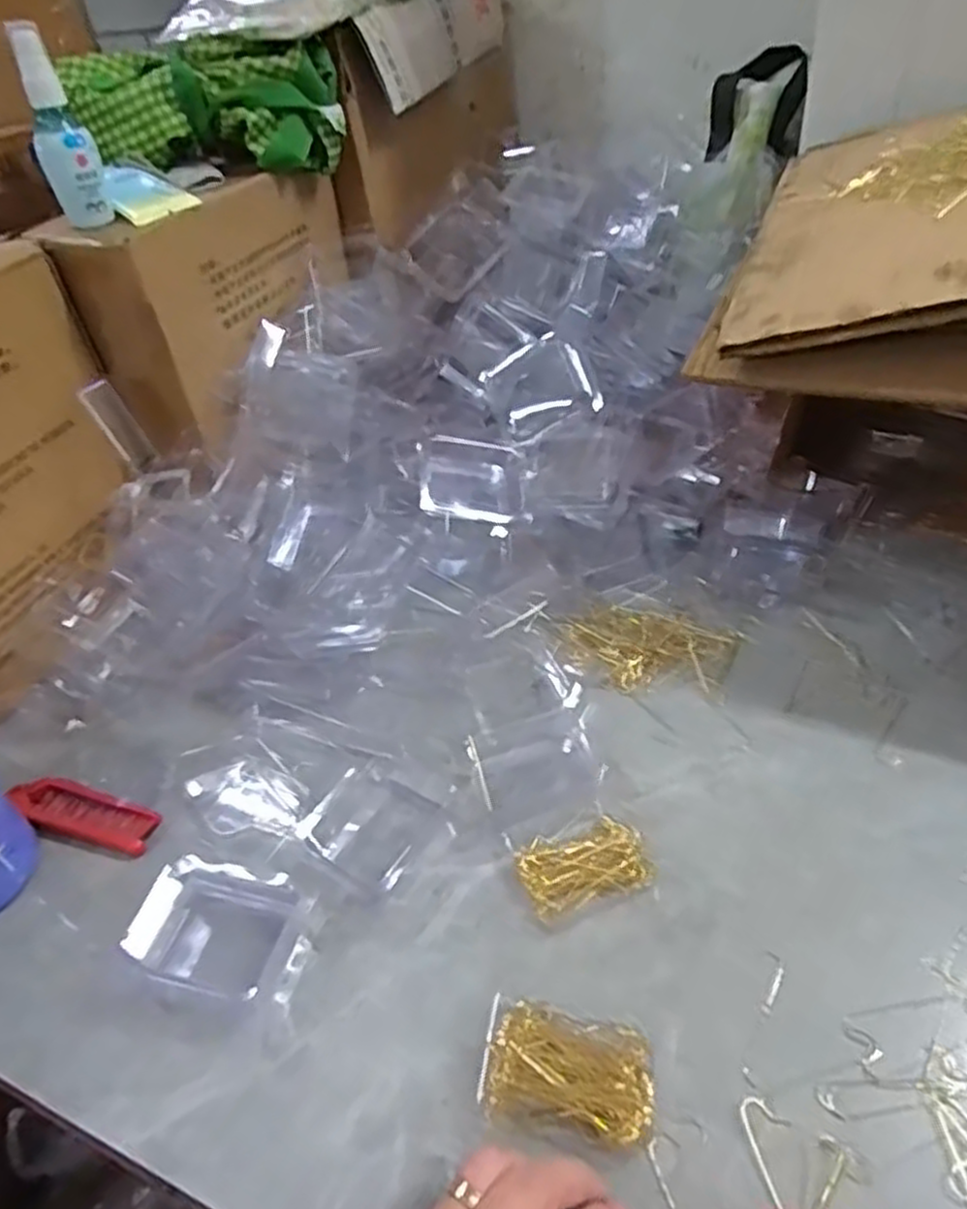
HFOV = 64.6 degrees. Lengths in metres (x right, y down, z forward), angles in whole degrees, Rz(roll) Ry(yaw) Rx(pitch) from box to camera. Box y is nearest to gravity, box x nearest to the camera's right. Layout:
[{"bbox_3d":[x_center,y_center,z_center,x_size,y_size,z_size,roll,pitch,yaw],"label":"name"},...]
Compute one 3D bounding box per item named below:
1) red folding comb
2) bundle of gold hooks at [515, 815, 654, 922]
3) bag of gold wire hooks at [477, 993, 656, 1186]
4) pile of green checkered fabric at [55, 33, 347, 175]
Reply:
[{"bbox_3d":[-0.256,0.131,0.483,0.105,0.019,0.026,10,43,18],"label":"red folding comb"},{"bbox_3d":[0.056,0.144,0.426,0.069,0.018,0.041,-14,41,-9],"label":"bundle of gold hooks"},{"bbox_3d":[0.037,0.214,0.342,0.073,0.023,0.054,7,43,15],"label":"bag of gold wire hooks"},{"bbox_3d":[-0.228,-0.417,0.646,0.205,0.089,0.073,-5,40,3],"label":"pile of green checkered fabric"}]

